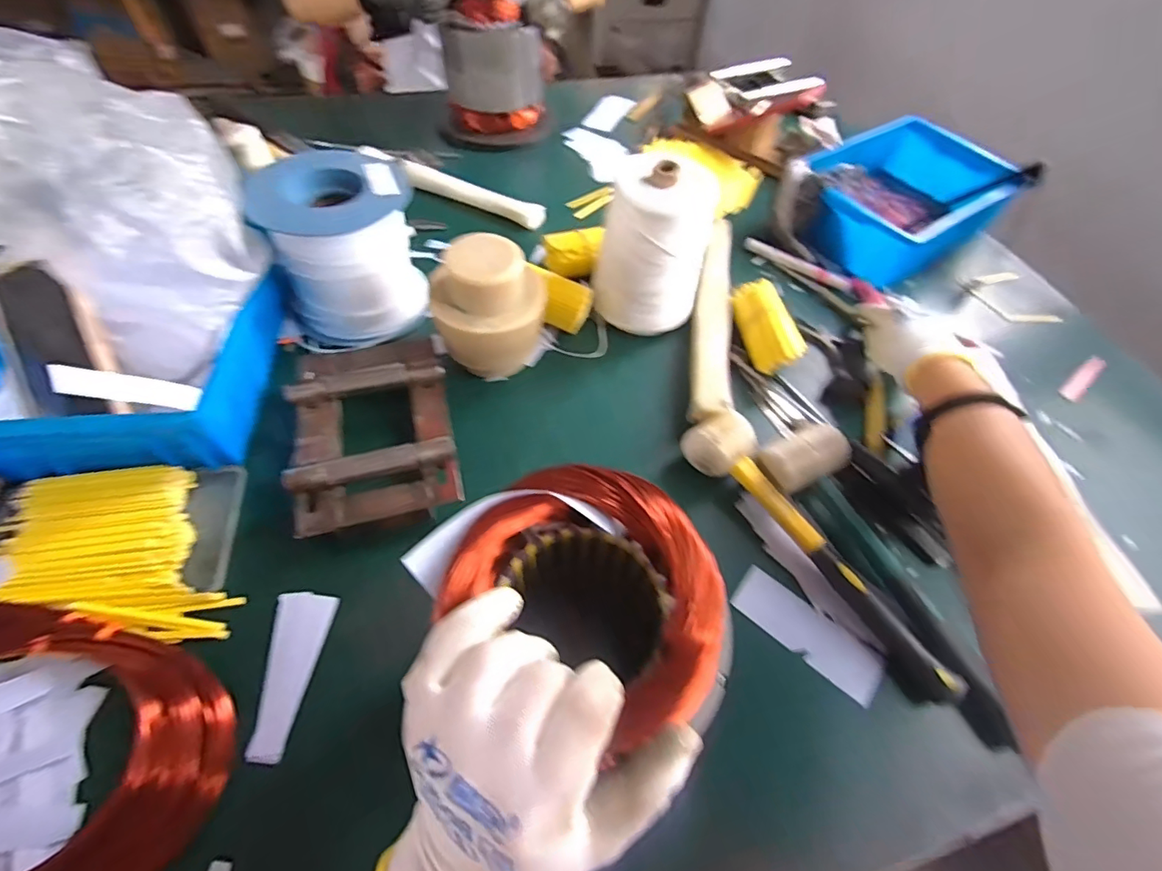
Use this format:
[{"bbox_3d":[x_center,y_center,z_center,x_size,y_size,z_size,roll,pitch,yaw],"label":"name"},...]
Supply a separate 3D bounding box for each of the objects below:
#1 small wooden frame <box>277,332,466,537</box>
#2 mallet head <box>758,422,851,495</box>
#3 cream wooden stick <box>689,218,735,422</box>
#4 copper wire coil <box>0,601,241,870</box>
[{"bbox_3d":[-0.190,-0.011,0.465,0.137,0.041,0.212,-11,58,-11],"label":"small wooden frame"},{"bbox_3d":[0.209,0.020,0.477,0.085,0.037,0.049,-24,61,-18],"label":"mallet head"},{"bbox_3d":[0.155,-0.152,0.591,0.046,0.033,0.315,9,57,2],"label":"cream wooden stick"},{"bbox_3d":[-0.355,0.202,0.311,0.250,0.046,0.173,15,57,6],"label":"copper wire coil"}]

